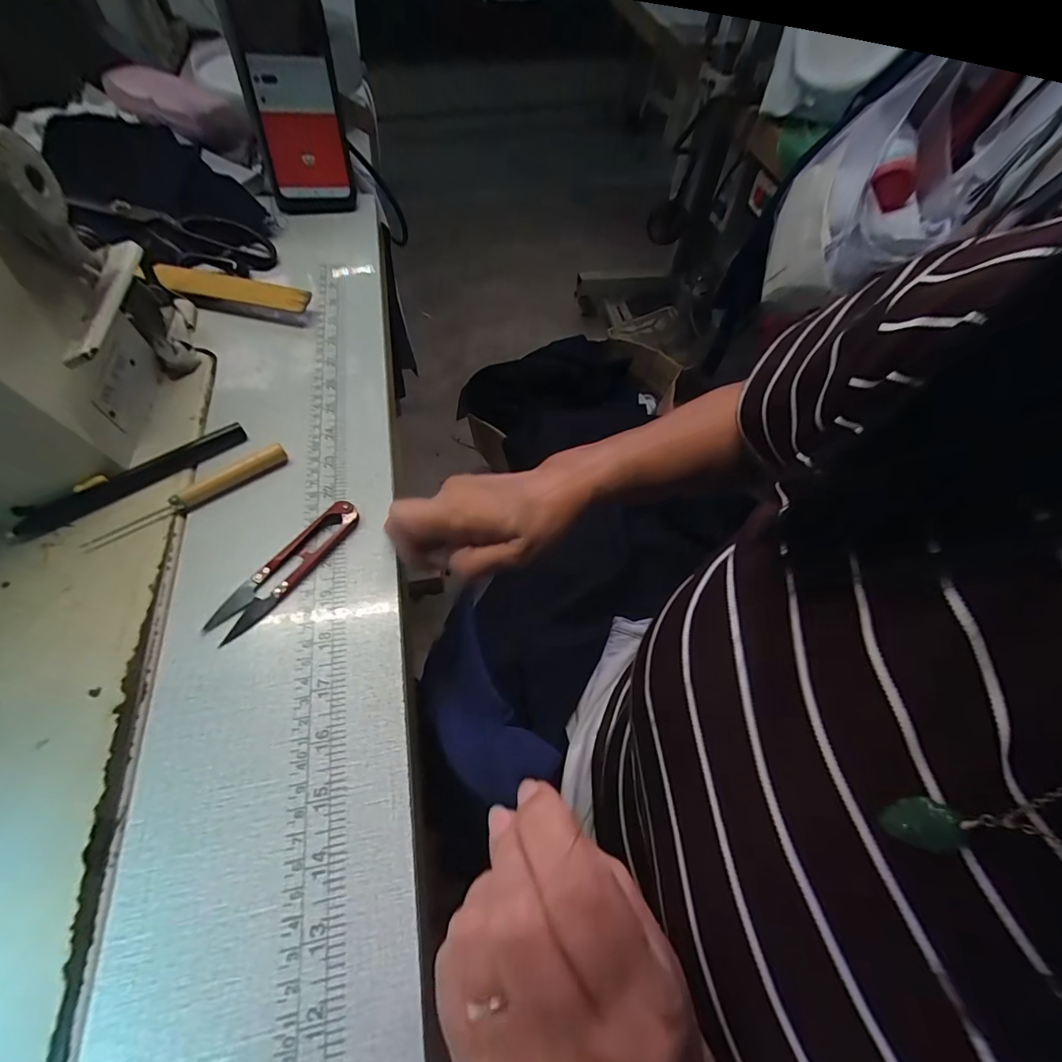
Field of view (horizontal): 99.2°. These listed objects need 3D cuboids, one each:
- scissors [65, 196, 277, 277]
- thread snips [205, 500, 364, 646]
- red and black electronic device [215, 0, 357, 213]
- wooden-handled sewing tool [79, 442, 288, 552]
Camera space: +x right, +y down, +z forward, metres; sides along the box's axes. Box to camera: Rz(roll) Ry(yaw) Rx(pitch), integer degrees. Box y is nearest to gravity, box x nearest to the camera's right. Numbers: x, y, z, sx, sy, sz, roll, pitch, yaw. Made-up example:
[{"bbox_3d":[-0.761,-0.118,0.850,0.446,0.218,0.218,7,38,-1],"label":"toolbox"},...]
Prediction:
[{"bbox_3d":[-0.311,-0.264,0.397,0.157,0.016,0.055,16,60,-10],"label":"scissors"},{"bbox_3d":[-0.143,0.020,0.265,0.022,0.009,0.099,32,63,14],"label":"thread snips"},{"bbox_3d":[-0.221,-0.392,0.420,0.084,0.155,0.020,-4,37,-6],"label":"red and black electronic device"},{"bbox_3d":[-0.213,-0.023,0.282,0.119,0.010,0.012,-33,68,-20],"label":"wooden-handled sewing tool"}]

